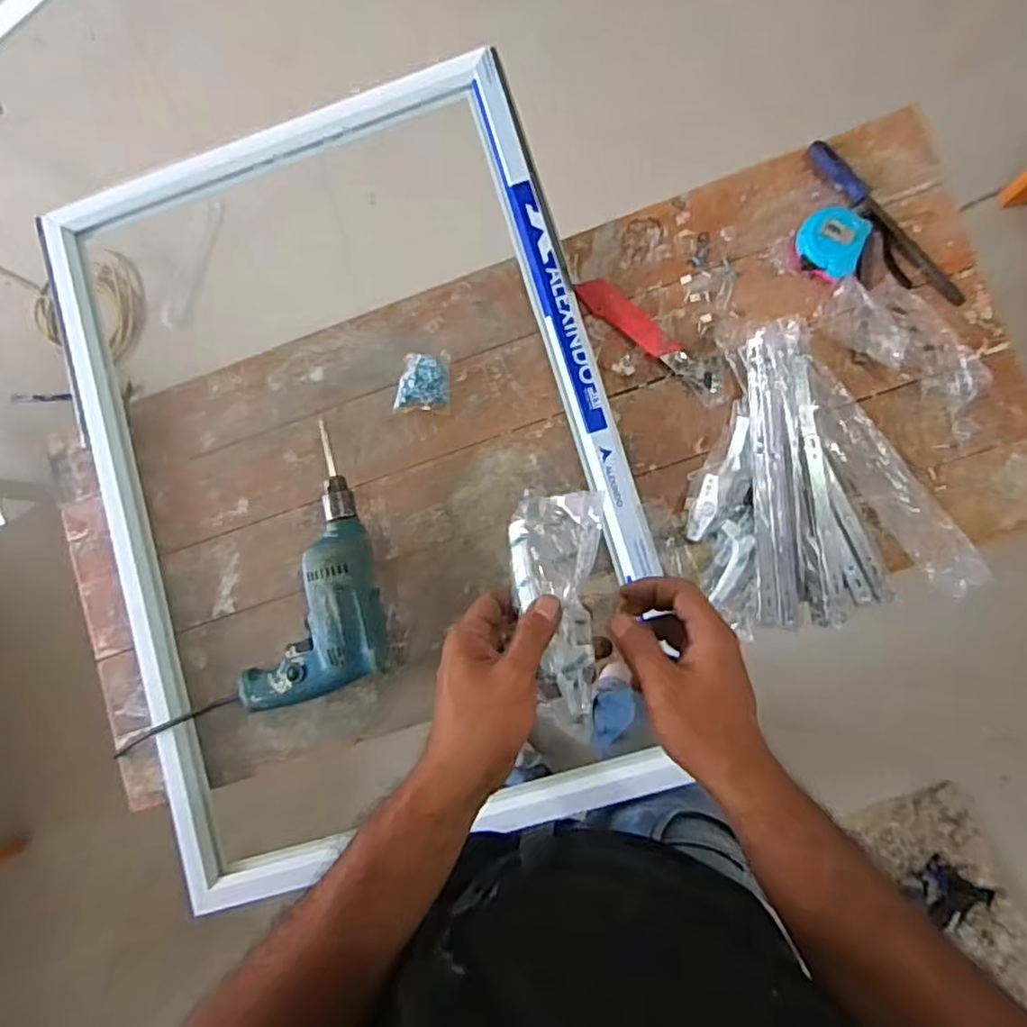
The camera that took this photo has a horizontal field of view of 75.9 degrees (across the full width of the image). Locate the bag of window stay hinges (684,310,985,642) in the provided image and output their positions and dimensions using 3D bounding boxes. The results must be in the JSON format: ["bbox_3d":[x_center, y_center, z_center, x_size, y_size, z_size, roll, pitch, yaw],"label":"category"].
[{"bbox_3d":[0.304,-0.043,0.689,0.276,0.041,0.316,-15,84,5],"label":"bag of window stay hinges"}]

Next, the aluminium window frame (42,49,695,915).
[{"bbox_3d":[-0.179,-0.044,0.733,0.592,0.053,0.817,-18,84,5],"label":"aluminium window frame"}]

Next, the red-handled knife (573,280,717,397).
[{"bbox_3d":[0.150,-0.199,0.735,0.190,0.021,0.030,40,91,8],"label":"red-handled knife"}]

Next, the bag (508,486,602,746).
[{"bbox_3d":[0.033,0.065,0.457,0.065,0.027,0.163,-5,76,6],"label":"bag"}]

